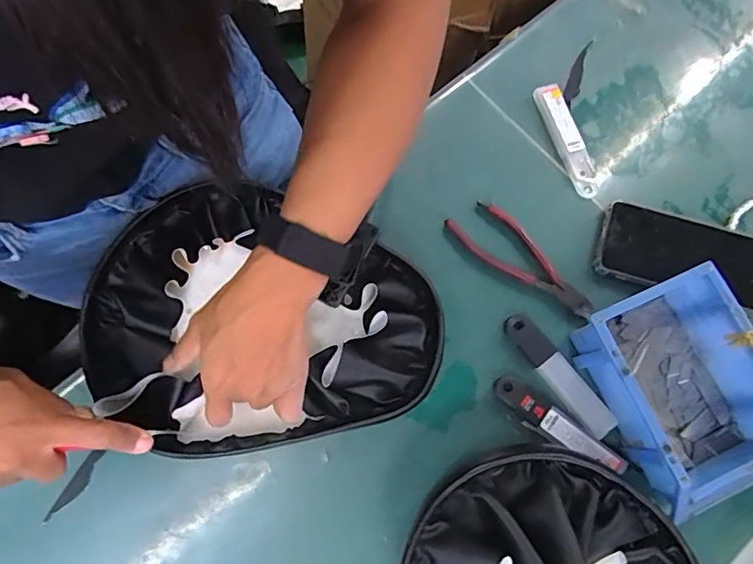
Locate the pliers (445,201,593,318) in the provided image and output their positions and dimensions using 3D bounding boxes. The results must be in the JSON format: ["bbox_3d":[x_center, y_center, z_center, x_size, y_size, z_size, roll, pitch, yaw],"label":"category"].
[{"bbox_3d":[0.141,-0.024,0.490,0.154,0.007,0.052,39,78,10],"label":"pliers"}]

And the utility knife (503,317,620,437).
[{"bbox_3d":[0.163,0.082,0.461,0.025,0.004,0.126,-37,78,-9],"label":"utility knife"}]

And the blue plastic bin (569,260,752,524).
[{"bbox_3d":[0.257,0.092,0.426,0.116,0.069,0.168,-25,76,-6],"label":"blue plastic bin"}]

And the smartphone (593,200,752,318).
[{"bbox_3d":[0.297,-0.025,0.490,0.164,0.012,0.079,17,75,5],"label":"smartphone"}]

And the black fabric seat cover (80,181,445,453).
[{"bbox_3d":[-0.096,0.033,0.405,0.277,0.048,0.207,28,76,7],"label":"black fabric seat cover"}]

